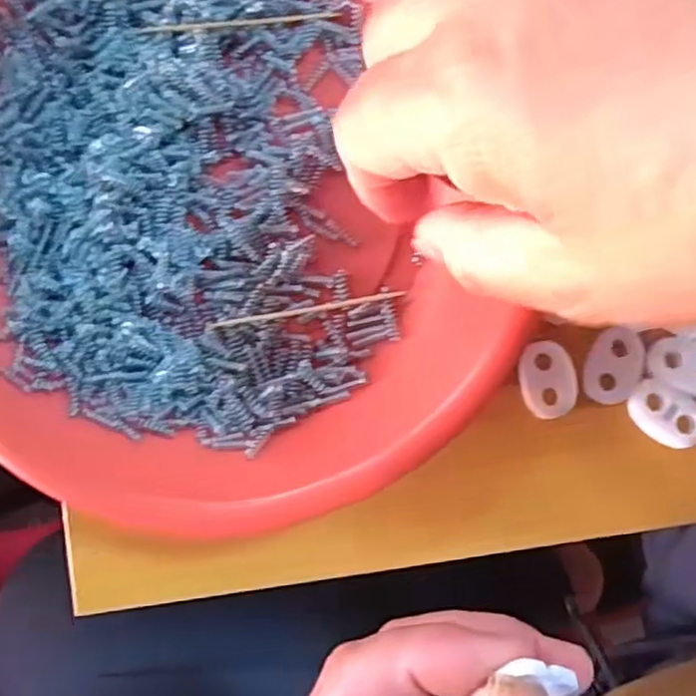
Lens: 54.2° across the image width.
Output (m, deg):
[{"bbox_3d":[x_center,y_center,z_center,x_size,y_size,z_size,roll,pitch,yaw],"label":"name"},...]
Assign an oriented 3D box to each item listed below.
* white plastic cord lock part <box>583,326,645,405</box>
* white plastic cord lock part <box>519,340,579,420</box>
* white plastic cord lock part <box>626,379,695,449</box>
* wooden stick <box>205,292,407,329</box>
[{"bbox_3d":[0.077,0.005,0.196,0.016,0.004,0.022,13,85,7],"label":"white plastic cord lock part"},{"bbox_3d":[0.058,0.009,0.197,0.016,0.004,0.022,-10,82,4],"label":"white plastic cord lock part"},{"bbox_3d":[0.090,0.018,0.191,0.022,0.004,0.014,33,87,8],"label":"white plastic cord lock part"},{"bbox_3d":[-0.012,-0.012,0.206,0.059,0.004,0.004,-11,83,4],"label":"wooden stick"}]

